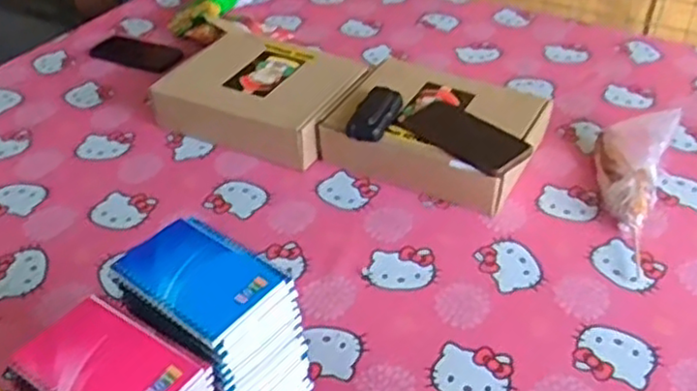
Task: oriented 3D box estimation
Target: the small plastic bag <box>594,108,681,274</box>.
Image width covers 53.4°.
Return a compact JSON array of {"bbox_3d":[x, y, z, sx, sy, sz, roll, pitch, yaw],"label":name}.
[{"bbox_3d":[0.365,-0.027,0.902,0.096,0.075,0.254,13,41,19],"label":"small plastic bag"}]

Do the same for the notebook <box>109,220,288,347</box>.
[{"bbox_3d":[-0.130,0.066,0.580,0.128,0.011,0.081,26,46,29],"label":"notebook"}]

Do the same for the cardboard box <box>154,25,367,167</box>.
[{"bbox_3d":[-0.129,-0.166,1.080,0.293,0.091,0.229,16,42,22],"label":"cardboard box"}]

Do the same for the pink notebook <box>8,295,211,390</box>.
[{"bbox_3d":[-0.185,0.126,0.526,0.131,0.009,0.085,24,45,27],"label":"pink notebook"}]

